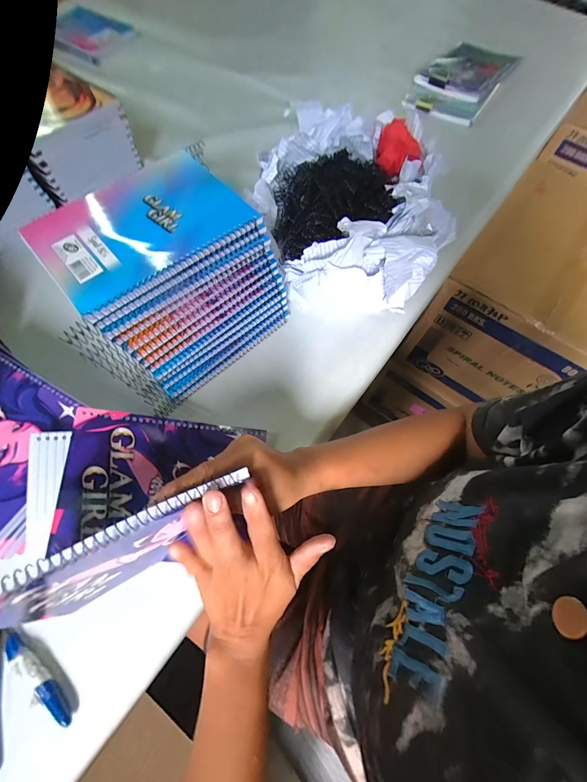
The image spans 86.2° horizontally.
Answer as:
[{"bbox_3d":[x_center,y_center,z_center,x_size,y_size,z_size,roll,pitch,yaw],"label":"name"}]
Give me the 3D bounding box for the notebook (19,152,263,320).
[{"bbox_3d":[-0.156,-0.173,0.318,0.194,0.012,0.153,-39,74,-16],"label":"notebook"}]

